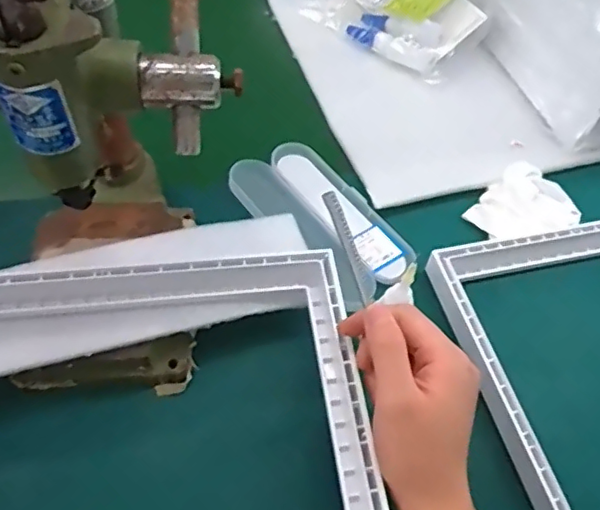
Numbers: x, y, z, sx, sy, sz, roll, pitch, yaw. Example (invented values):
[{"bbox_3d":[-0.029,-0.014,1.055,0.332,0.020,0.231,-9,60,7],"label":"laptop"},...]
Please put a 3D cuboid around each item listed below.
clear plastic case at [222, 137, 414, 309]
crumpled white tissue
[{"bbox_3d":[0.020,-0.033,0.527,0.094,0.027,0.176,-35,64,-25],"label":"clear plastic case"},{"bbox_3d":[0.210,-0.047,0.540,0.097,0.034,0.070,-28,61,-22],"label":"crumpled white tissue"}]

